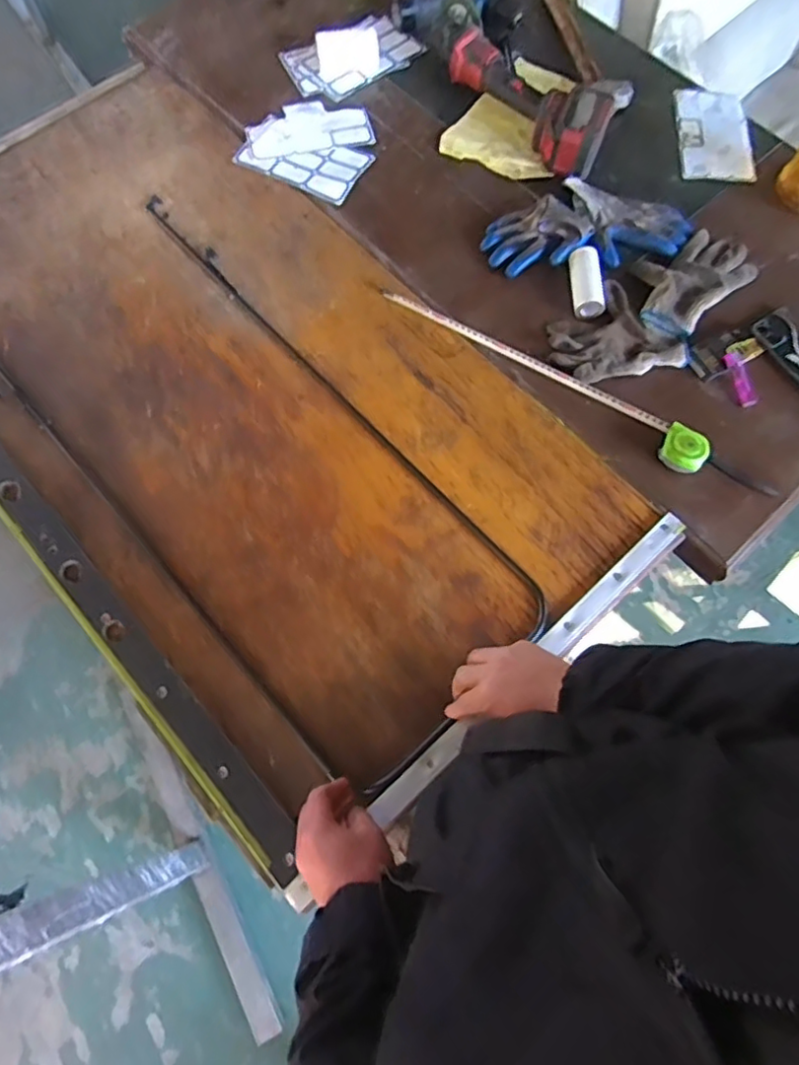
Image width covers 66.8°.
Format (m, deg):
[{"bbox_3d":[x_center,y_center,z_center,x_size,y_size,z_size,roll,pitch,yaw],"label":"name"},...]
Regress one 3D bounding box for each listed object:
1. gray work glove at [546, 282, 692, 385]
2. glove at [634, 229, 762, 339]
[{"bbox_3d":[0.304,-0.287,0.860,0.181,0.020,0.135,-15,71,-4],"label":"gray work glove"},{"bbox_3d":[0.426,-0.378,0.893,0.212,0.047,0.132,-39,74,-12],"label":"glove"}]

